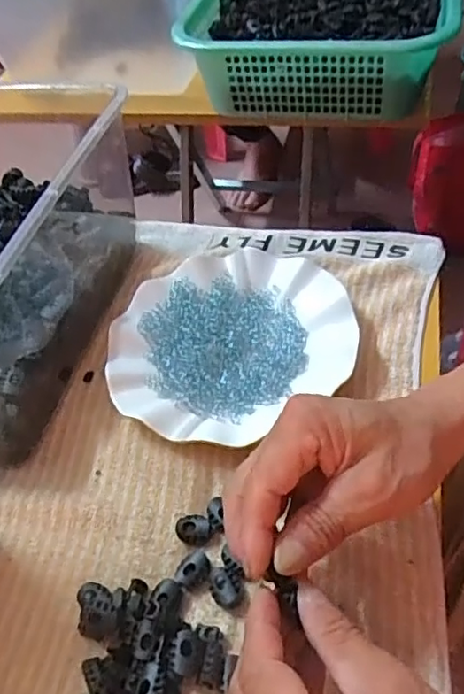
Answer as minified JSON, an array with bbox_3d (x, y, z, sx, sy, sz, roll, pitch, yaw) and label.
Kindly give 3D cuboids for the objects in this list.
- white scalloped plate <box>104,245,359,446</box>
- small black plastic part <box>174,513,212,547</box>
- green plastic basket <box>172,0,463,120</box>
[{"bbox_3d":[-0.004,-0.004,0.465,0.184,0.029,0.167,-33,52,-19],"label":"white scalloped plate"},{"bbox_3d":[-0.024,0.114,0.374,0.021,0.008,0.018,13,52,20],"label":"small black plastic part"},{"bbox_3d":[0.119,-0.422,0.754,0.292,0.099,0.390,7,51,15],"label":"green plastic basket"}]

